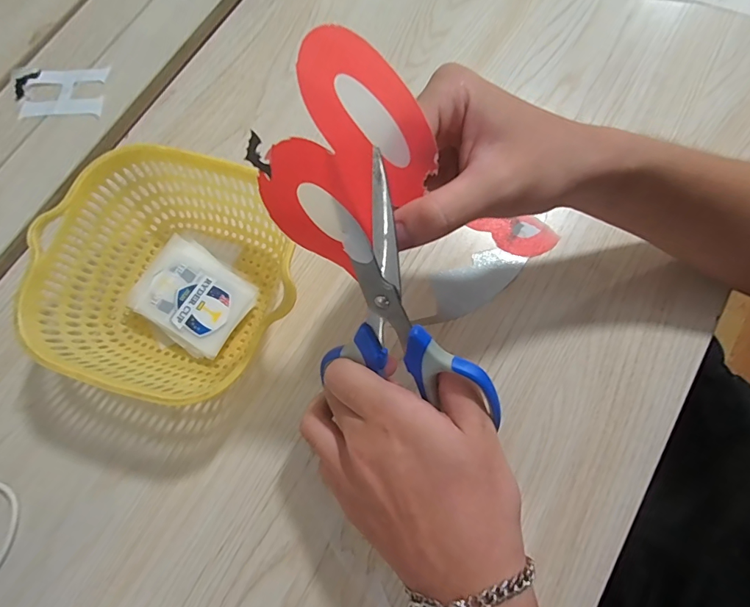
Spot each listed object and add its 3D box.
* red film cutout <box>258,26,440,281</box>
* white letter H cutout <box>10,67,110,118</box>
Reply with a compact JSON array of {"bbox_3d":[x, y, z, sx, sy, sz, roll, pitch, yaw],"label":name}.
[{"bbox_3d":[-0.014,-0.068,0.196,0.075,0.018,0.085,35,90,-25],"label":"red film cutout"},{"bbox_3d":[-0.312,-0.208,0.414,0.096,0.004,0.056,0,73,2],"label":"white letter H cutout"}]

